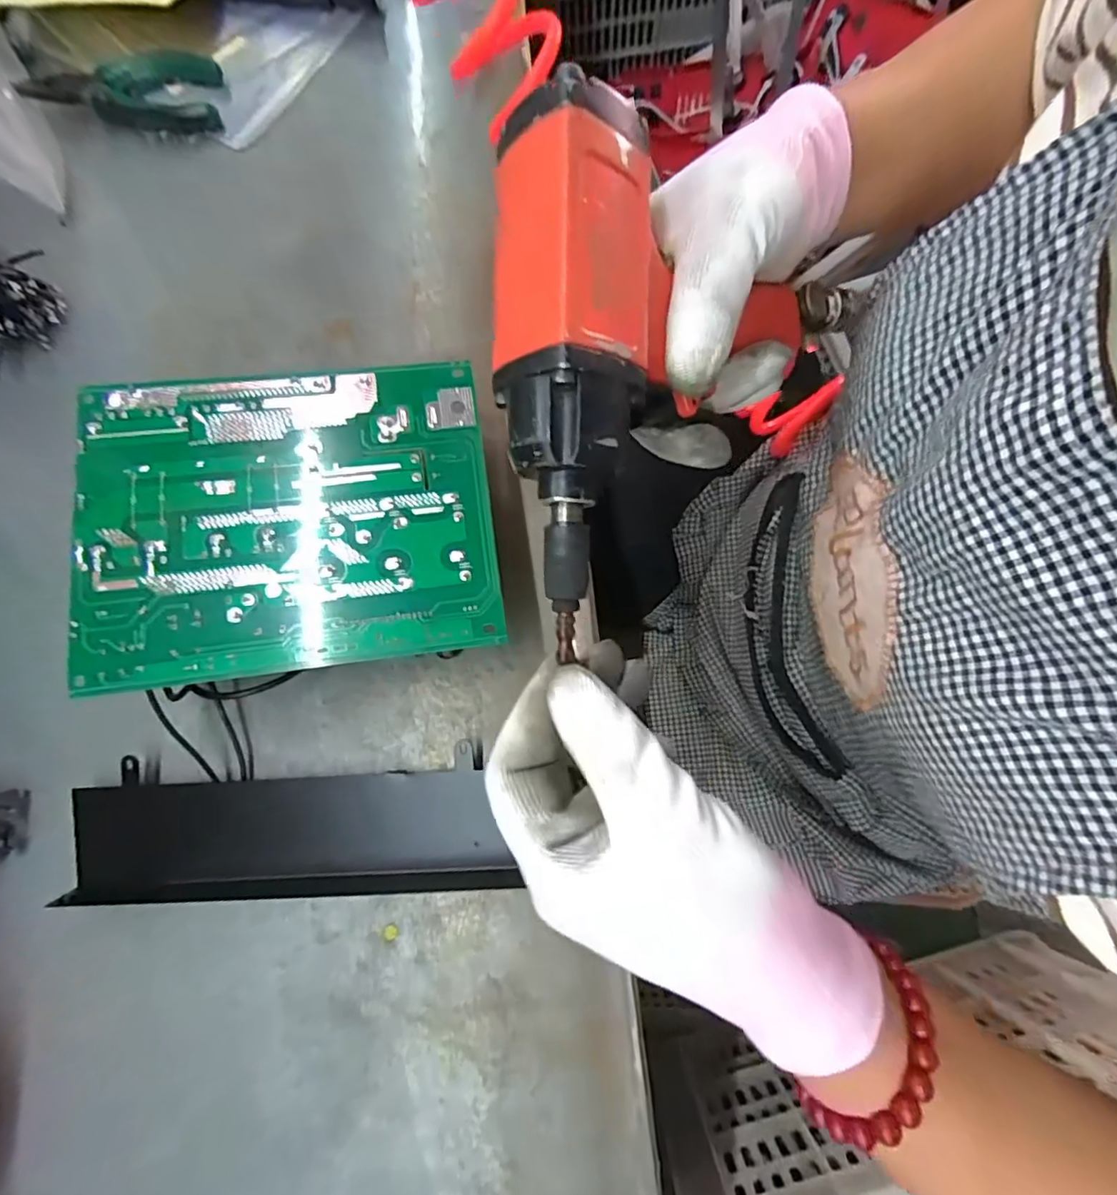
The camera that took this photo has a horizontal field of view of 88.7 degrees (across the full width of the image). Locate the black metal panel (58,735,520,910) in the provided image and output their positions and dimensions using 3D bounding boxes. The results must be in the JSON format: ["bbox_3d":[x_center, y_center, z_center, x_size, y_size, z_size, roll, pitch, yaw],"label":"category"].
[{"bbox_3d":[-0.140,0.121,0.304,0.223,0.018,0.065,-3,78,1],"label":"black metal panel"}]

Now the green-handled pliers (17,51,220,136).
[{"bbox_3d":[-0.313,-0.366,0.413,0.134,0.025,0.049,2,78,2],"label":"green-handled pliers"}]

